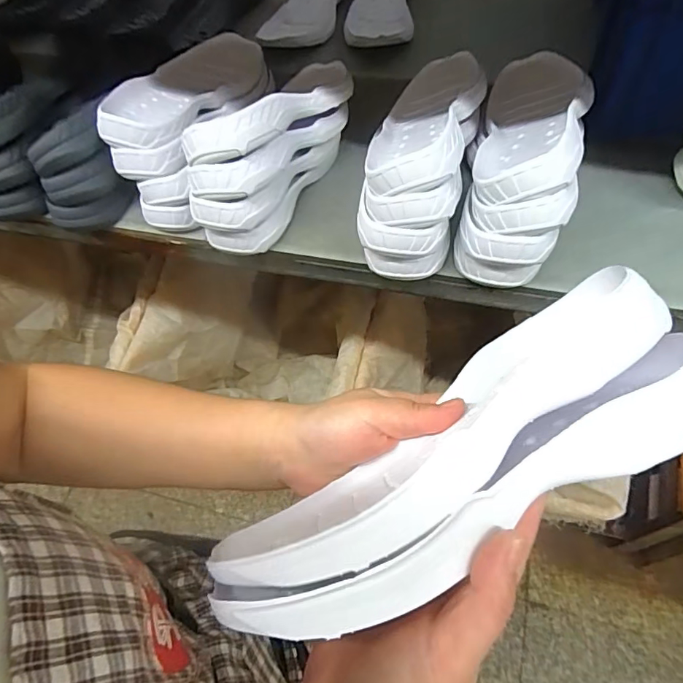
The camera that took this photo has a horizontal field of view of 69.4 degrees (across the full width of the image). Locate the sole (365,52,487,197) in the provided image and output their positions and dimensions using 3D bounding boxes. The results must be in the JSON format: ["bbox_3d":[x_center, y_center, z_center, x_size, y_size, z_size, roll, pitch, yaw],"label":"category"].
[{"bbox_3d":[0.089,-0.222,0.490,0.102,0.061,0.265,8,44,8],"label":"sole"}]

